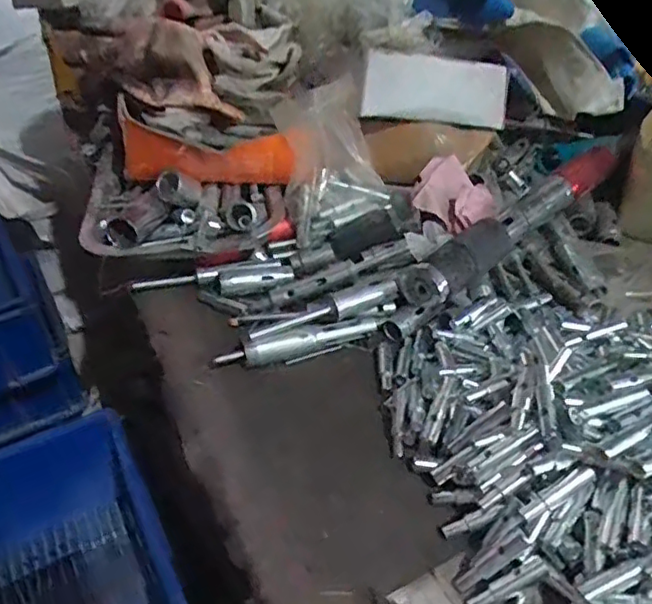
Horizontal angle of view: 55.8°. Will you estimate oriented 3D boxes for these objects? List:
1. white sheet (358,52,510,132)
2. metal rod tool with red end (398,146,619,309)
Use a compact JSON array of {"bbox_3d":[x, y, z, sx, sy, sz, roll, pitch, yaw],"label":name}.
[{"bbox_3d":[0.110,-0.207,0.605,0.163,0.058,0.018,-2,39,-26],"label":"white sheet"},{"bbox_3d":[0.186,-0.077,0.583,0.300,0.050,0.042,-30,49,-30],"label":"metal rod tool with red end"}]

